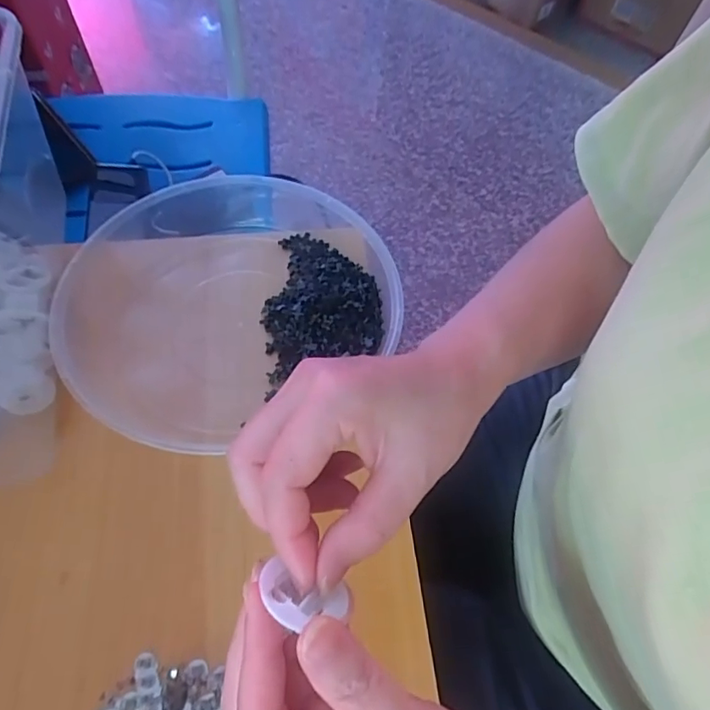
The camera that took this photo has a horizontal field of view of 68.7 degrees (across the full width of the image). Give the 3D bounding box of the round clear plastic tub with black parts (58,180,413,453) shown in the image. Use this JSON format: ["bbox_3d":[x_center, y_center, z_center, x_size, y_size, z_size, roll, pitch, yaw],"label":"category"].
[{"bbox_3d":[-0.096,-0.047,0.384,0.224,0.053,0.207,2,61,-3],"label":"round clear plastic tub with black parts"}]

